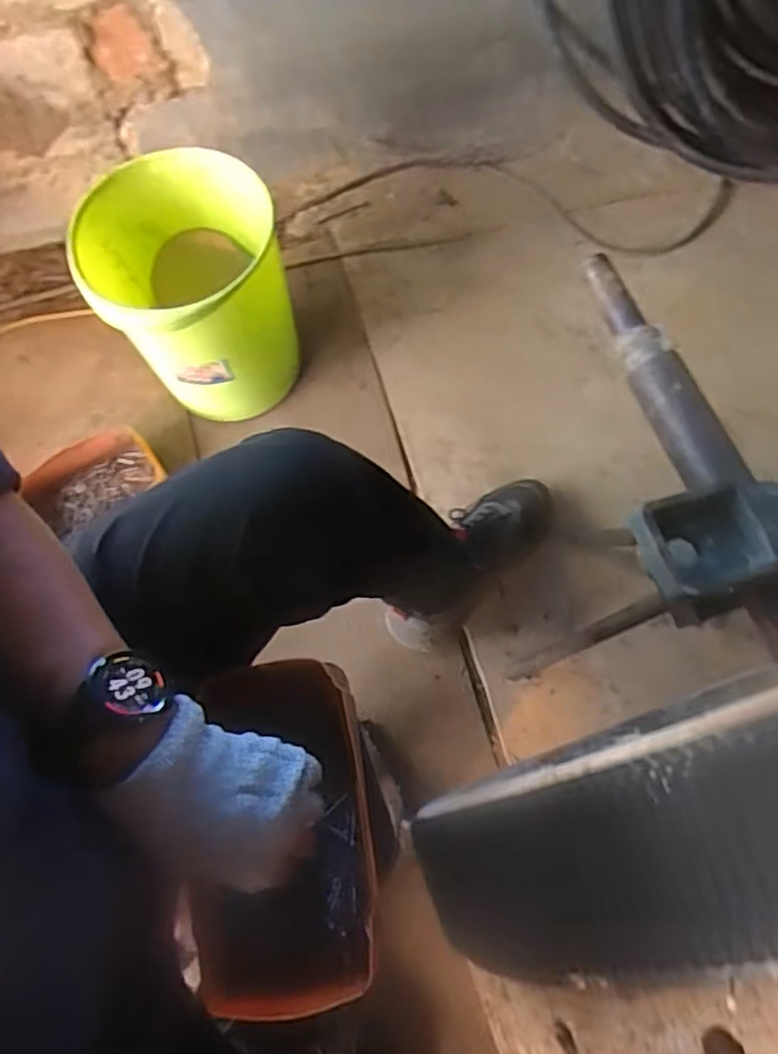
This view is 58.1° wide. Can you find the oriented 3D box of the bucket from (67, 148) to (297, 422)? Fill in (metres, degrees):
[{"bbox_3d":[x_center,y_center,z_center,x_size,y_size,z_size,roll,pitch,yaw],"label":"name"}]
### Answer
[{"bbox_3d":[-0.257,-0.300,0.921,0.238,0.250,0.223,0,70,0],"label":"bucket"}]

